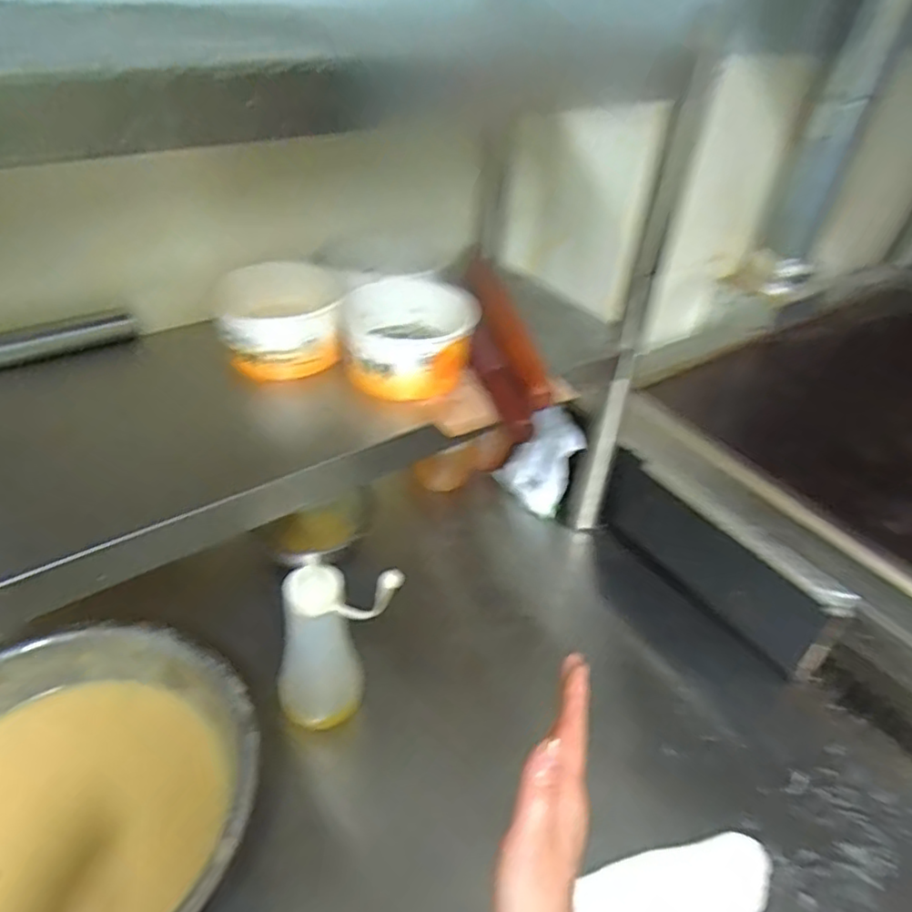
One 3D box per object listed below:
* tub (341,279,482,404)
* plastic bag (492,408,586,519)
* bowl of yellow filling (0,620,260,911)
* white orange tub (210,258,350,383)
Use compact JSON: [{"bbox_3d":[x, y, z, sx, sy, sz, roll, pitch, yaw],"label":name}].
[{"bbox_3d":[-0.048,-0.116,0.662,0.128,0.068,0.127,-9,41,-16],"label":"tub"},{"bbox_3d":[0.122,0.005,0.946,0.070,0.127,0.112,-18,44,-26],"label":"plastic bag"},{"bbox_3d":[-0.332,0.292,0.564,0.313,0.091,0.301,3,39,-2],"label":"bowl of yellow filling"},{"bbox_3d":[-0.188,-0.141,0.680,0.110,0.064,0.136,-12,42,-20],"label":"white orange tub"}]

